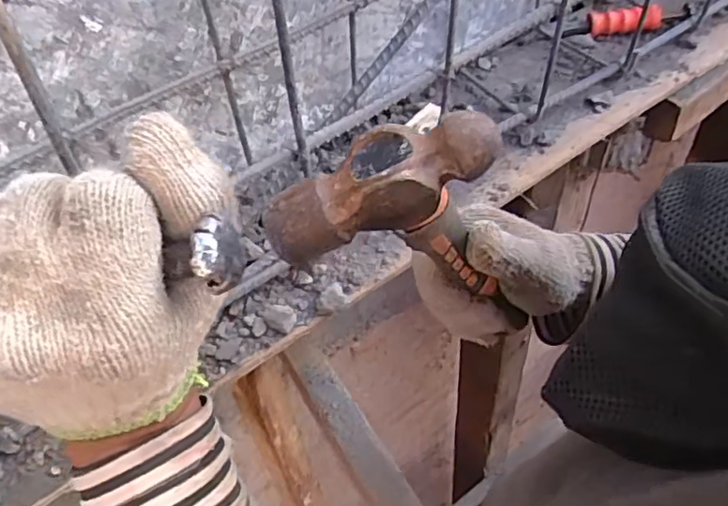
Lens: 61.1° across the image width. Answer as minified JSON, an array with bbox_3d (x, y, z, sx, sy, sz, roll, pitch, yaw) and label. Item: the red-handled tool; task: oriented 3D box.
[{"bbox_3d":[0.344,-0.303,0.805,0.164,0.034,0.027,-6,49,1],"label":"red-handled tool"}]

